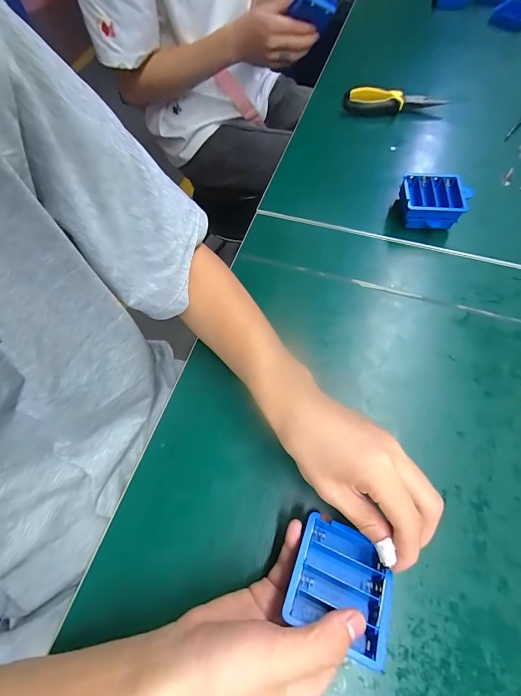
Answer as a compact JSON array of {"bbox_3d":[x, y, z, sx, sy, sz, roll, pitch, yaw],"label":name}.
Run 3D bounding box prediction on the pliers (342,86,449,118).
[{"bbox_3d":[0.217,-0.401,0.526,0.159,0.029,0.043,14,66,9],"label":"pliers"}]

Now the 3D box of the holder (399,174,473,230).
[{"bbox_3d":[0.221,-0.189,0.413,0.079,0.034,0.070,4,65,4],"label":"holder"}]

